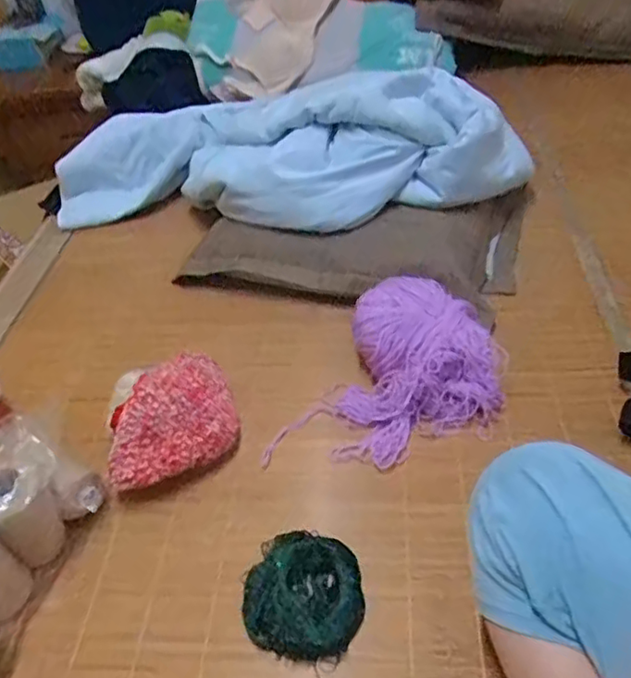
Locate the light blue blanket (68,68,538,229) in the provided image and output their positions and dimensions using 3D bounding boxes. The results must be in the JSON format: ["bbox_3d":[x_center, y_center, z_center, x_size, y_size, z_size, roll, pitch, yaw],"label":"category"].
[{"bbox_3d":[-0.084,-0.300,0.972,0.760,0.215,0.290,14,48,20],"label":"light blue blanket"}]

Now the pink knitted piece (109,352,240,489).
[{"bbox_3d":[-0.164,0.087,0.693,0.135,0.076,0.146,-17,45,-9],"label":"pink knitted piece"}]

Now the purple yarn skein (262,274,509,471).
[{"bbox_3d":[0.102,0.042,0.696,0.196,0.083,0.243,22,52,27],"label":"purple yarn skein"}]

